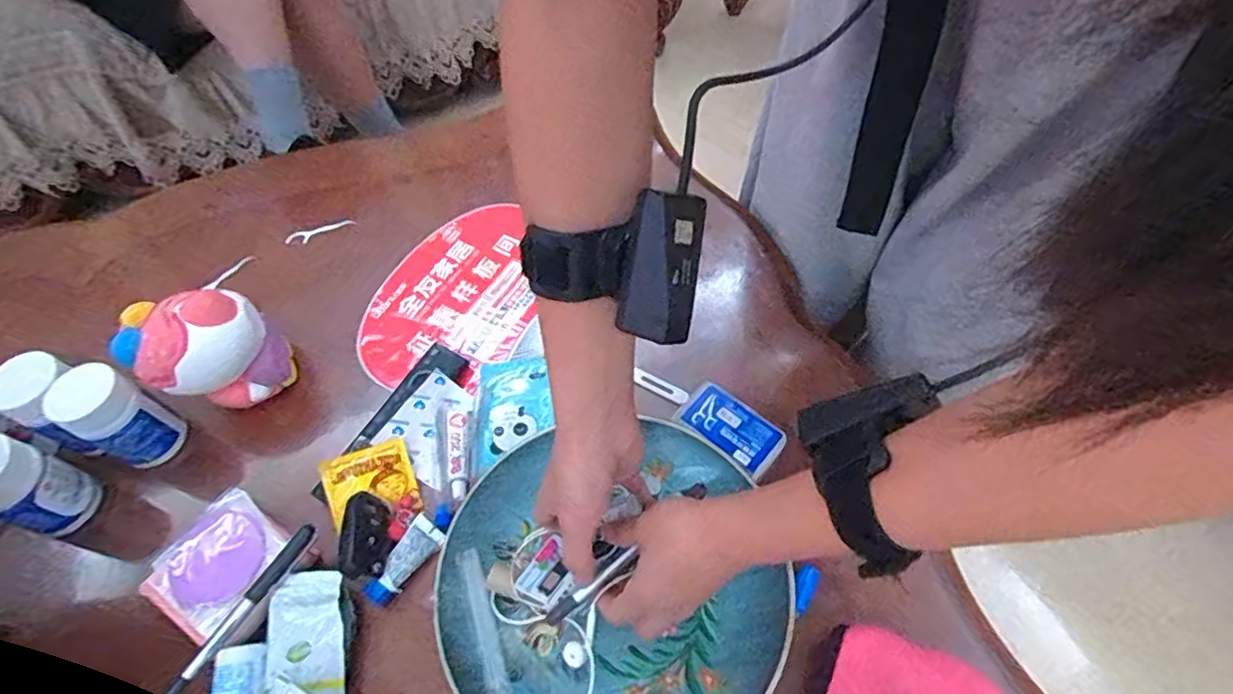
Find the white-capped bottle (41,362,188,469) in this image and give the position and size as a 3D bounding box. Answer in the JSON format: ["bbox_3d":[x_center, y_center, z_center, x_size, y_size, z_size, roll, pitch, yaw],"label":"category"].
[{"bbox_3d":[-0.400,0.057,0.512,0.051,0.090,0.050,22,62,17],"label":"white-capped bottle"}]

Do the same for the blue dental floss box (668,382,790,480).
[{"bbox_3d":[0.088,0.062,0.499,0.083,0.014,0.046,34,66,22],"label":"blue dental floss box"}]

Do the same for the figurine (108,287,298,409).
[{"bbox_3d":[-0.336,0.007,0.533,0.077,0.107,0.088,20,61,16],"label":"figurine"}]

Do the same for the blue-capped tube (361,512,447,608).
[{"bbox_3d":[-0.159,0.158,0.468,0.022,0.021,0.067,29,64,20],"label":"blue-capped tube"}]

